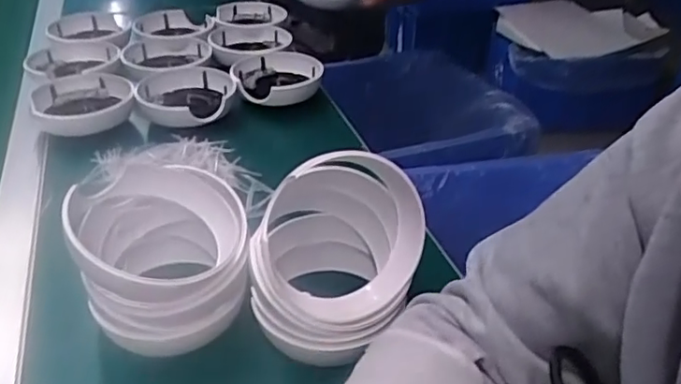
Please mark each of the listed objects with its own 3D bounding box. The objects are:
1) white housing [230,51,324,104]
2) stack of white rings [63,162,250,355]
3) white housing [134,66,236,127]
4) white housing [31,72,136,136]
[{"bbox_3d":[-0.082,-0.148,0.788,0.113,0.035,0.125,-5,34,-5],"label":"white housing"},{"bbox_3d":[-0.131,0.043,0.460,0.112,0.106,0.117,-11,35,-14],"label":"stack of white rings"},{"bbox_3d":[-0.195,-0.115,0.741,0.111,0.035,0.106,-12,35,-16],"label":"white housing"},{"bbox_3d":[-0.309,-0.110,0.732,0.112,0.030,0.115,-13,35,-16],"label":"white housing"}]

